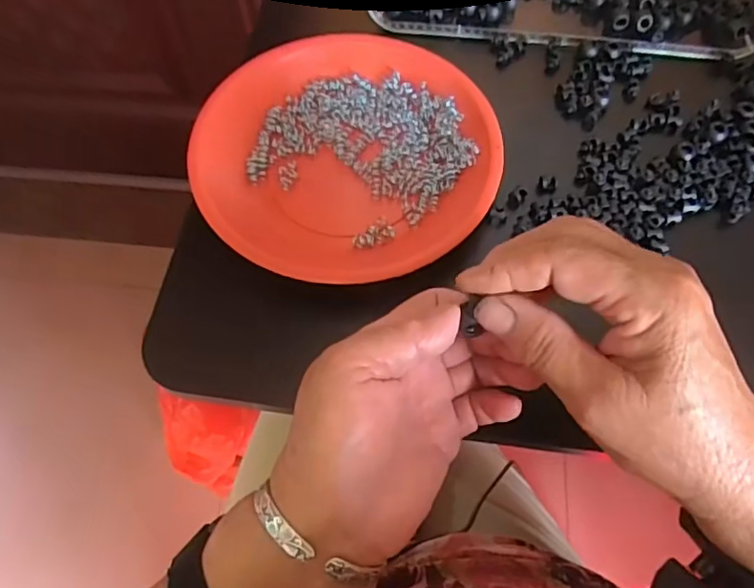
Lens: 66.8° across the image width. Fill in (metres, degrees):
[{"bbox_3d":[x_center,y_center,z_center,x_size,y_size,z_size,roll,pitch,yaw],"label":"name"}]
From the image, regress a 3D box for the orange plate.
[{"bbox_3d":[-0.020,-0.094,0.377,0.187,0.029,0.179,0,63,0],"label":"orange plate"}]

